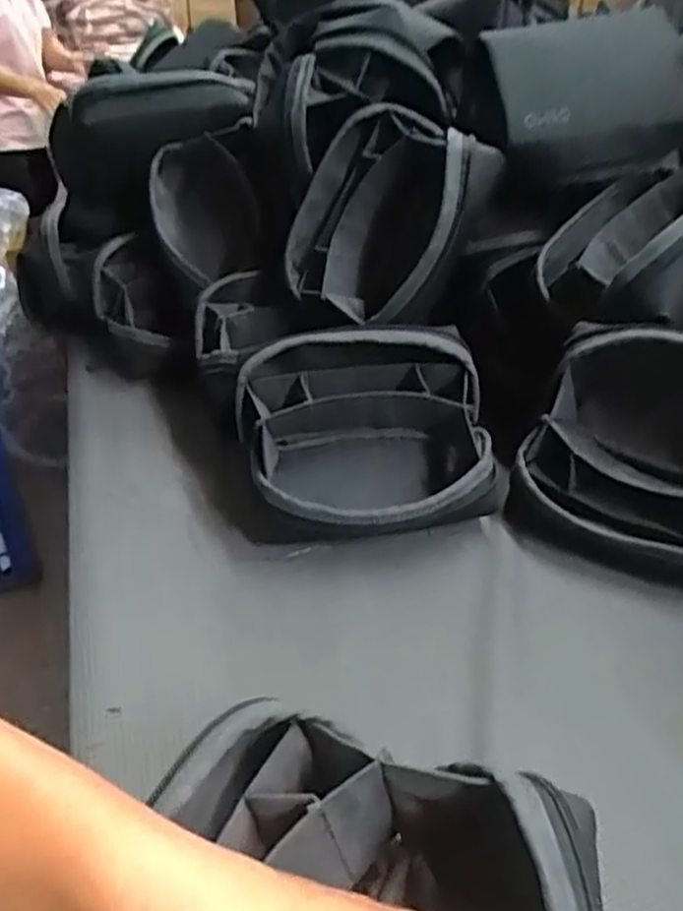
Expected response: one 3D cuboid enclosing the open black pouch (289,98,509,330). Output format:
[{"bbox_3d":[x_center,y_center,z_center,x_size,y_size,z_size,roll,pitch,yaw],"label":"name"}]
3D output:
[{"bbox_3d":[0.031,-0.161,0.542,0.080,0.181,0.137,14,16,-46],"label":"open black pouch"}]

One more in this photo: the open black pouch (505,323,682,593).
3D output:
[{"bbox_3d":[0.196,-0.003,0.461,0.093,0.130,0.165,-28,42,-37],"label":"open black pouch"}]

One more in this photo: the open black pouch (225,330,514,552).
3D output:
[{"bbox_3d":[0.019,-0.006,0.476,0.173,0.117,0.108,-5,33,-8],"label":"open black pouch"}]

